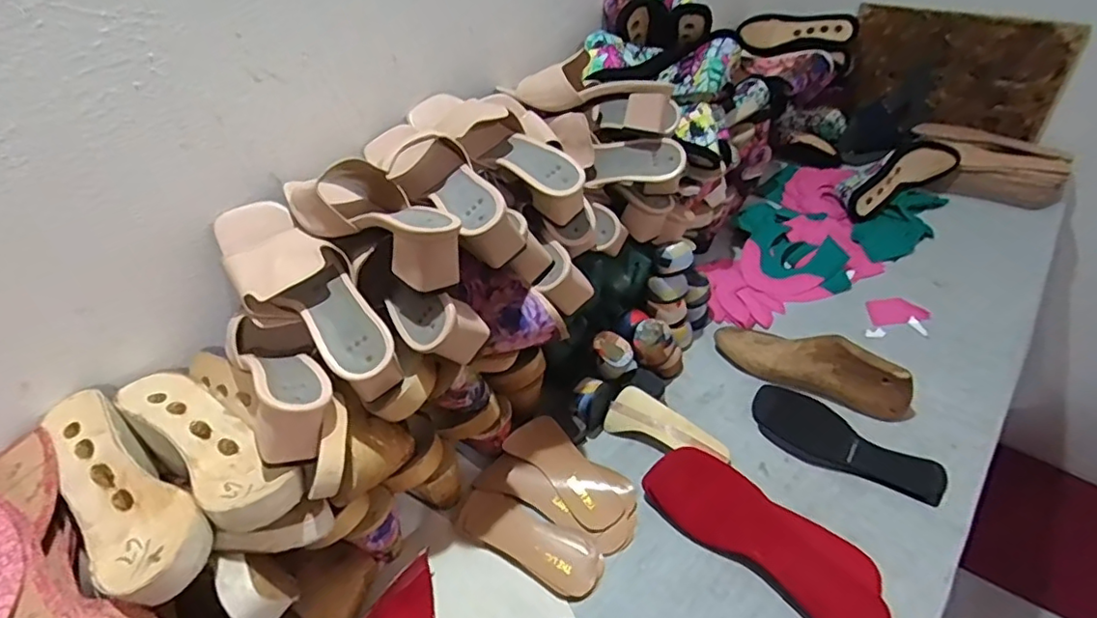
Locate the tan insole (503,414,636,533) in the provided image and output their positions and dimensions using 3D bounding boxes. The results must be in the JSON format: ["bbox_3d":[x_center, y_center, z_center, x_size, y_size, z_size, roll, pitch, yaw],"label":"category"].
[{"bbox_3d":[0.024,0.186,0.675,0.155,0.032,0.067,37,54,22],"label":"tan insole"}]

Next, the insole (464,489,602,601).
[{"bbox_3d":[-0.018,0.238,0.618,0.155,0.020,0.064,20,46,27],"label":"insole"}]

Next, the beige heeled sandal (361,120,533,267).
[{"bbox_3d":[-0.115,-0.139,0.621,0.078,0.088,0.239,-28,44,-25],"label":"beige heeled sandal"}]

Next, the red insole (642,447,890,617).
[{"bbox_3d":[0.218,0.226,0.594,0.241,0.044,0.082,29,50,34],"label":"red insole"}]

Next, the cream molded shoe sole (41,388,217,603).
[{"bbox_3d":[-0.353,0.154,0.479,0.224,0.054,0.077,25,49,32],"label":"cream molded shoe sole"}]

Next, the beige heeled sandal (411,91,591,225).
[{"bbox_3d":[-0.063,-0.187,0.682,0.238,0.078,0.086,37,53,16],"label":"beige heeled sandal"}]

